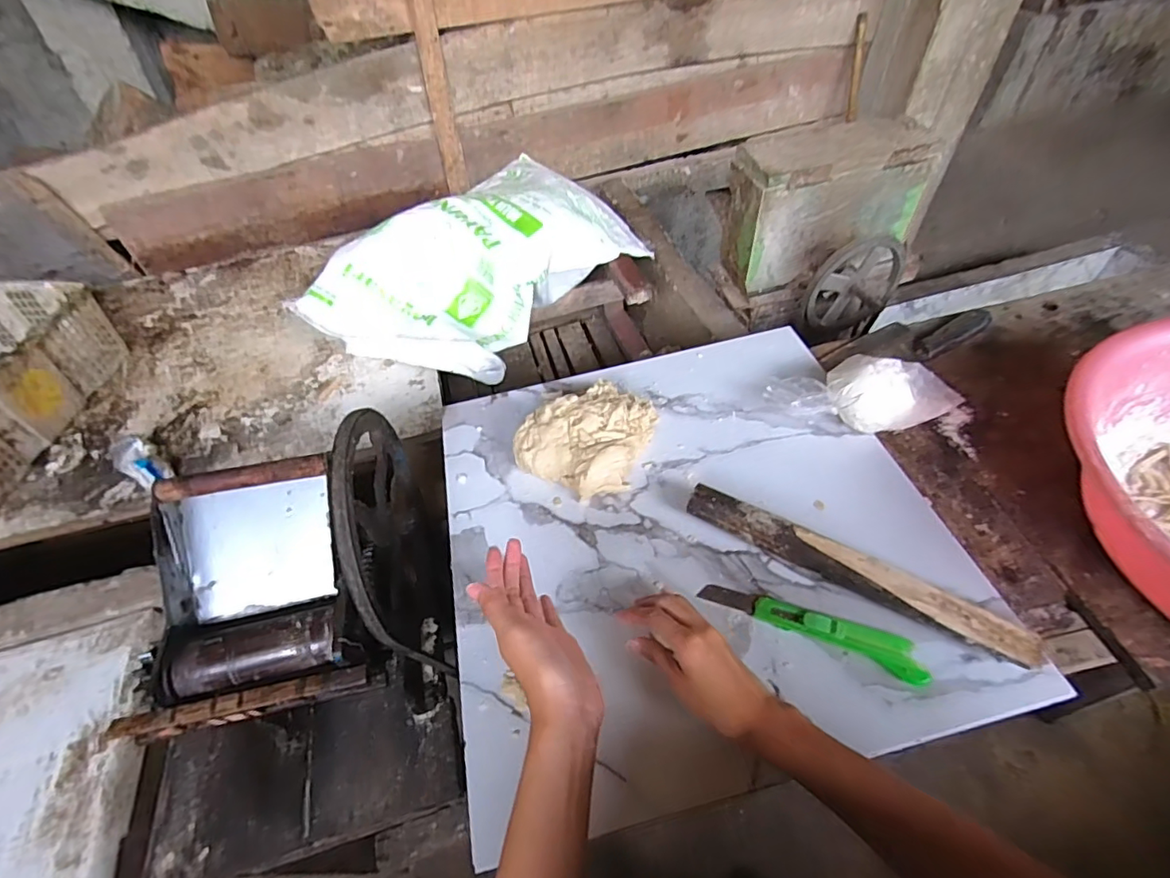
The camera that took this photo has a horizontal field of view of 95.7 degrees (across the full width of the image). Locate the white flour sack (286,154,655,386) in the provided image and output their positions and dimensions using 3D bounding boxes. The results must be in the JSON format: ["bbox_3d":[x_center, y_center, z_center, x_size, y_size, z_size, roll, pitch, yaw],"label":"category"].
[{"bbox_3d":[-0.204,-0.379,1.124,0.404,0.192,0.675,31,58,25],"label":"white flour sack"}]

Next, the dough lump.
[{"bbox_3d":[0.005,-0.012,0.622,0.135,0.060,0.153,22,57,23],"label":"dough lump"}]

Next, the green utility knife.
[{"bbox_3d":[0.203,0.166,0.480,0.189,0.016,0.031,20,54,19],"label":"green utility knife"}]

